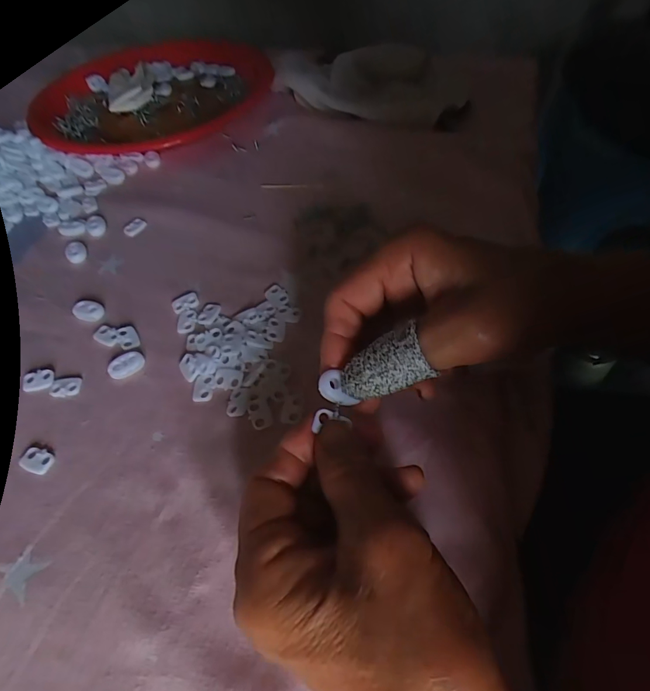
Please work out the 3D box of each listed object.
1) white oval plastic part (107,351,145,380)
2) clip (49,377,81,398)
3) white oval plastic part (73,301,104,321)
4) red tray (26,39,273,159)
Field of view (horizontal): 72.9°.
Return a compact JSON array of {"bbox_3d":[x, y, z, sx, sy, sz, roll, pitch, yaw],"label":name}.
[{"bbox_3d":[-0.125,0.012,0.278,0.022,0.004,0.016,-27,56,-15],"label":"white oval plastic part"},{"bbox_3d":[-0.161,0.026,0.273,0.017,0.004,0.013,-4,53,2],"label":"clip"},{"bbox_3d":[-0.165,-0.024,0.307,0.022,0.005,0.015,5,54,8],"label":"white oval plastic part"},{"bbox_3d":[-0.204,-0.297,0.510,0.252,0.030,0.258,-26,56,-14],"label":"red tray"}]

